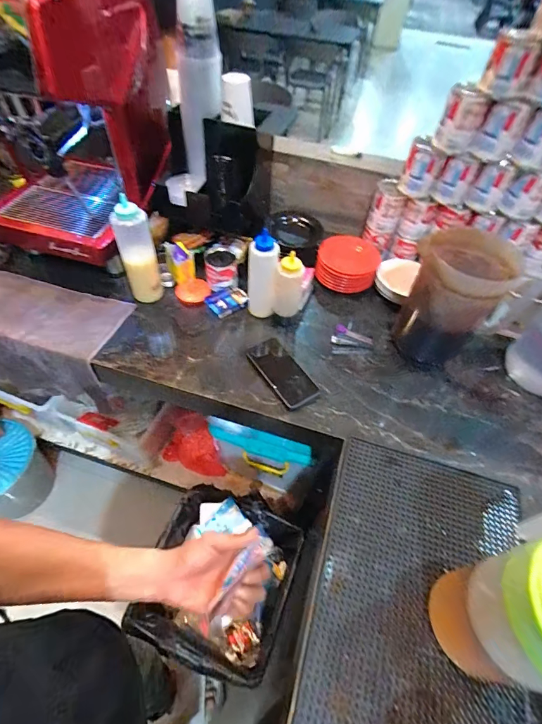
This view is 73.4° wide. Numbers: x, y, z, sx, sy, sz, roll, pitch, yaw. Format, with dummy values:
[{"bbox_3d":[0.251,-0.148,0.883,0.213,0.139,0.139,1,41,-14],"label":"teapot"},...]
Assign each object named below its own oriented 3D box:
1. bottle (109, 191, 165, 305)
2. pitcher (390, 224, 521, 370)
[{"bbox_3d":[-0.283,-0.224,0.778,0.070,0.233,0.056,-14,55,-14],"label":"bottle"},{"bbox_3d":[0.336,-0.111,0.717,0.151,0.247,0.163,30,56,17],"label":"pitcher"}]

